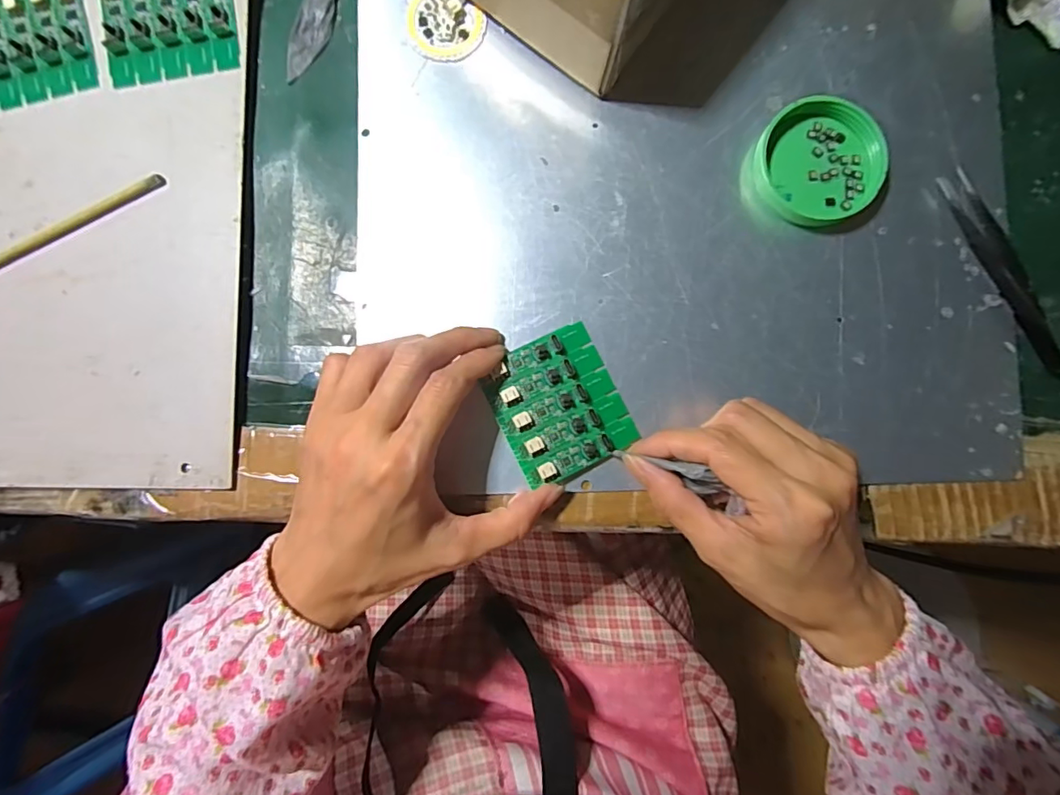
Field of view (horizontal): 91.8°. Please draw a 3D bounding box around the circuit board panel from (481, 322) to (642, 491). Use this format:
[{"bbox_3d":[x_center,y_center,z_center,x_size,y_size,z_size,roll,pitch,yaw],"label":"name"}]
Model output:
[{"bbox_3d":[0.015,0.004,0.263,0.062,0.012,0.069,-27,88,-2],"label":"circuit board panel"}]

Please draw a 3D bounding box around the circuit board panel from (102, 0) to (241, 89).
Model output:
[{"bbox_3d":[-0.189,-0.196,0.269,0.069,0.006,0.055,-10,88,-2],"label":"circuit board panel"}]

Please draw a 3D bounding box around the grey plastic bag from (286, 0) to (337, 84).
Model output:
[{"bbox_3d":[-0.117,-0.209,0.280,0.019,0.004,0.078,14,87,-1],"label":"grey plastic bag"}]

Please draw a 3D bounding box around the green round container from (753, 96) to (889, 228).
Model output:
[{"bbox_3d":[0.151,-0.123,0.269,0.062,0.016,0.059,0,88,-1],"label":"green round container"}]

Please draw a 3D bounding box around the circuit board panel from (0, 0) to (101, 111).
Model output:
[{"bbox_3d":[-0.267,-0.186,0.272,0.069,0.005,0.056,-14,88,-2],"label":"circuit board panel"}]

